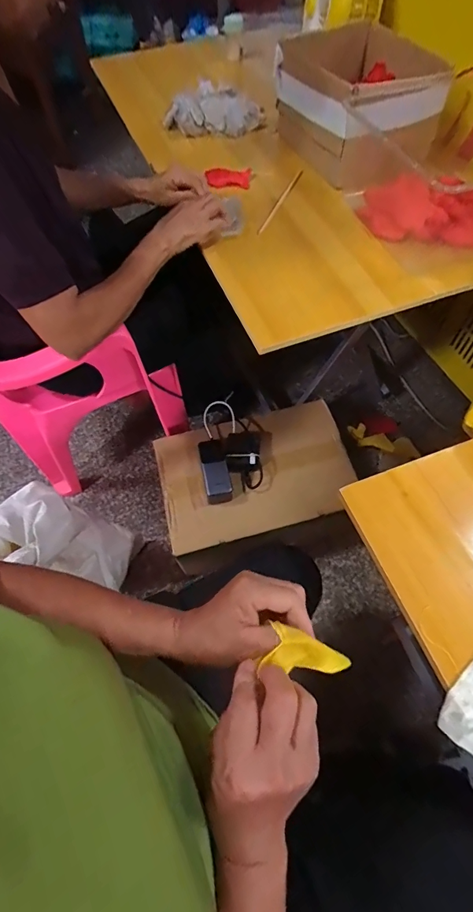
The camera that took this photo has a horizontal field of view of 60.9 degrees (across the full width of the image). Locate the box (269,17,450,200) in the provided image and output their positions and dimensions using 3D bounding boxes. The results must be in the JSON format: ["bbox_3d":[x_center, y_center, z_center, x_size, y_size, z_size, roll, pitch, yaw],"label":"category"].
[{"bbox_3d":[0.228,-0.692,0.794,0.239,0.134,0.339,-18,62,-8],"label":"box"}]

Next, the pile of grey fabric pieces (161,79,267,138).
[{"bbox_3d":[-0.052,-0.786,0.936,0.213,0.090,0.099,-28,64,-13],"label":"pile of grey fabric pieces"}]

